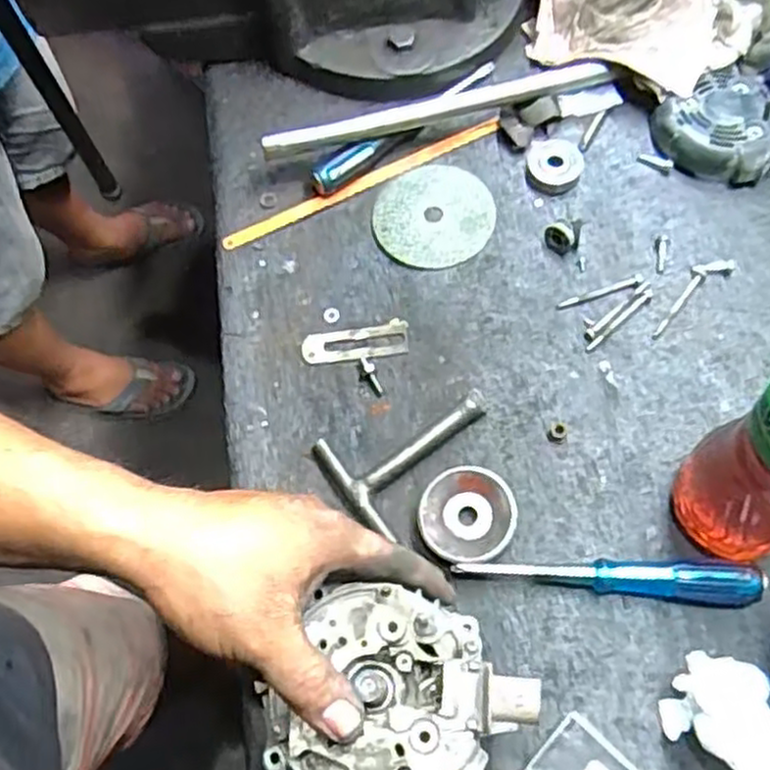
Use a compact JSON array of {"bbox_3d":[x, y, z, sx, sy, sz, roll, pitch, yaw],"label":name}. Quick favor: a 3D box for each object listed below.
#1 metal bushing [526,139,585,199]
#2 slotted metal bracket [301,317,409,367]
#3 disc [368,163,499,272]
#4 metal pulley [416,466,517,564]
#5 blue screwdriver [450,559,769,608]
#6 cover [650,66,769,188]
[{"bbox_3d":[0.144,-0.187,0.645,0.046,0.016,0.051,7,67,5],"label":"metal bushing"},{"bbox_3d":[-0.024,-0.033,0.611,0.084,0.005,0.032,-10,66,-2],"label":"slotted metal bracket"},{"bbox_3d":[0.041,-0.144,0.640,0.097,0.007,0.099,-1,66,2],"label":"disc"},{"bbox_3d":[0.058,0.092,0.536,0.067,0.018,0.066,-14,67,-4],"label":"metal pulley"},{"bbox_3d":[0.148,0.129,0.503,0.195,0.030,0.026,1,66,2],"label":"blue screwdriver"},{"bbox_3d":[0.291,-0.216,0.645,0.101,0.037,0.096,-1,66,2],"label":"cover"}]

